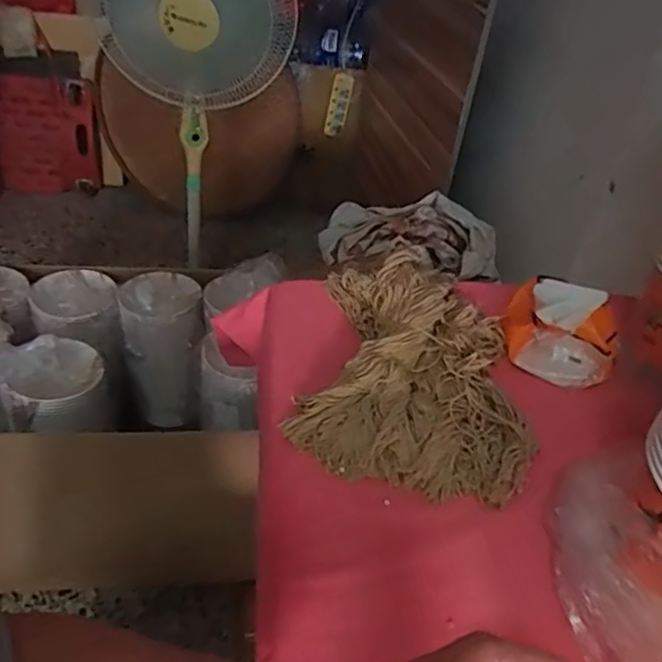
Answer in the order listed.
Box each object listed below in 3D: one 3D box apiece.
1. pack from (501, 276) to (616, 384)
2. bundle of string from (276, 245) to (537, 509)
[{"bbox_3d":[0.275,-0.011,0.755,0.132,0.077,0.130,20,41,17],"label":"pack"},{"bbox_3d":[0.098,0.023,0.698,0.238,0.051,0.340,11,39,6],"label":"bundle of string"}]

